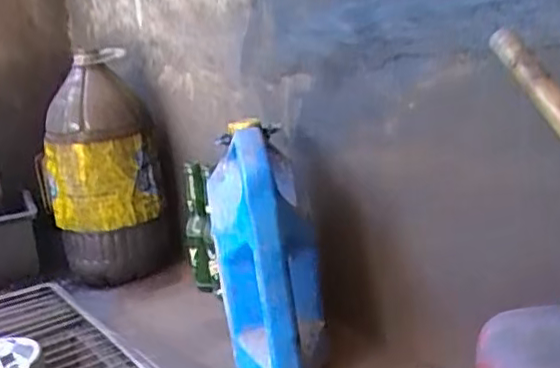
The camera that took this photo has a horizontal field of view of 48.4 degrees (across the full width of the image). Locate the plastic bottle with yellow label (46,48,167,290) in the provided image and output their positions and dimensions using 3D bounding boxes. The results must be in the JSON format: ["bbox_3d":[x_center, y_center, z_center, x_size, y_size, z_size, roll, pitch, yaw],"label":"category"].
[{"bbox_3d":[-0.300,-0.017,1.078,0.183,0.378,0.141,-12,14,-26],"label":"plastic bottle with yellow label"}]

